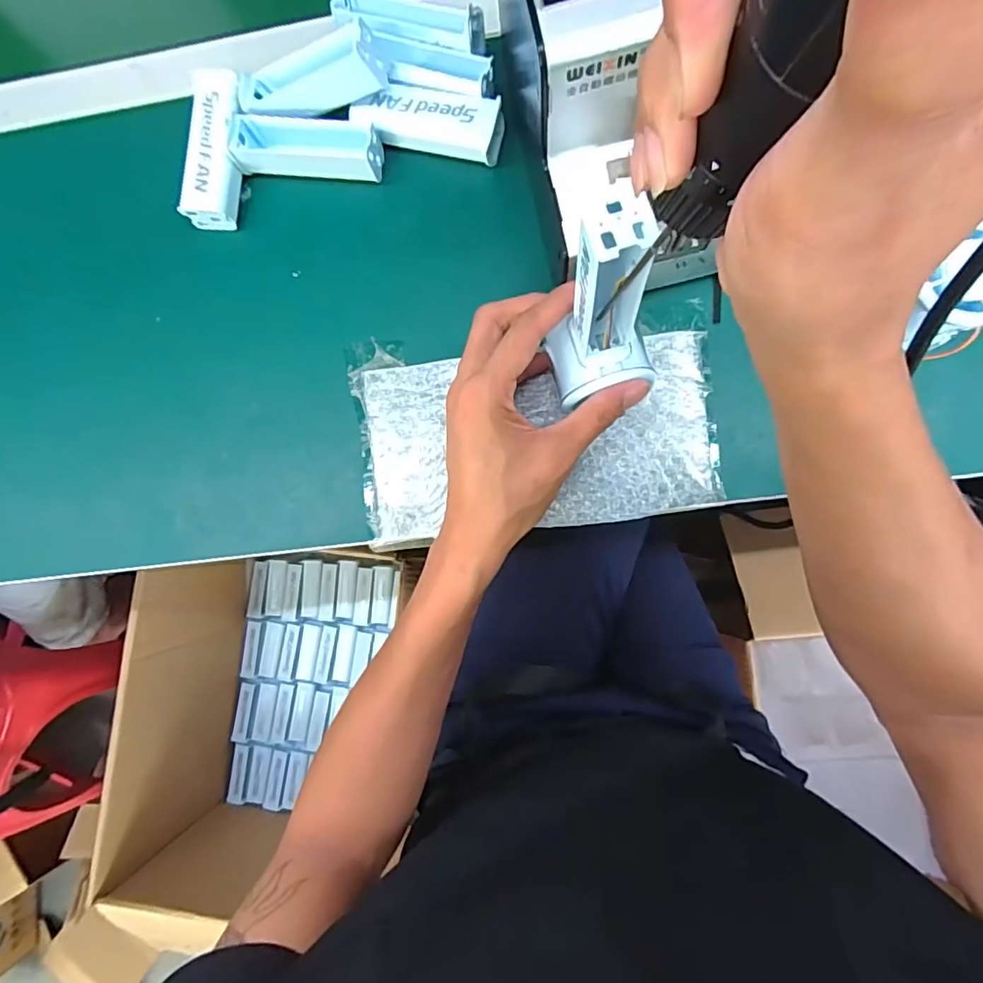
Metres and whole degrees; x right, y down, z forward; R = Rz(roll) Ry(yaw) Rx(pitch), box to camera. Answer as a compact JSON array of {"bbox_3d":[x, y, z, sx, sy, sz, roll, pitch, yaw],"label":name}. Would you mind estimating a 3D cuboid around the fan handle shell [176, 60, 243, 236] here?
[{"bbox_3d":[-0.193,-0.242,0.386,0.034,0.031,0.106,8,87,6],"label":"fan handle shell"}]

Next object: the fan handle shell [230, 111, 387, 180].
[{"bbox_3d":[-0.126,-0.239,0.380,0.102,0.026,0.032,5,86,6],"label":"fan handle shell"}]

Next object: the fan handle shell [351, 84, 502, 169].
[{"bbox_3d":[-0.042,-0.250,0.372,0.102,0.026,0.033,10,87,6],"label":"fan handle shell"}]

